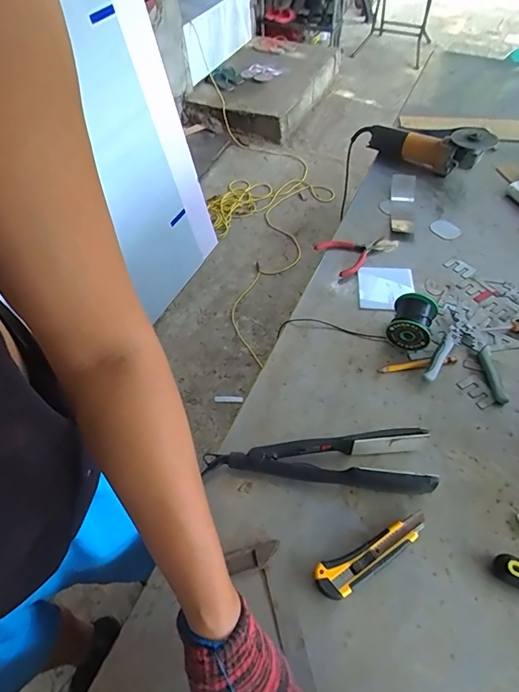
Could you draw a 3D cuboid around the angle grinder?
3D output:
[{"bbox_3d":[0.406,-0.492,1.002,0.282,0.096,0.109,25,58,20],"label":"angle grinder"}]

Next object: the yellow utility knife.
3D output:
[{"bbox_3d":[0.142,0.258,0.519,0.158,0.019,0.040,-25,57,-16],"label":"yellow utility knife"}]

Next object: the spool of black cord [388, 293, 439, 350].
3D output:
[{"bbox_3d":[0.257,-0.040,0.705,0.068,0.065,0.079,18,56,14],"label":"spool of black cord"}]

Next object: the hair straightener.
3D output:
[{"bbox_3d":[0.085,0.158,0.571,0.283,0.057,0.077,1,54,3],"label":"hair straightener"}]

